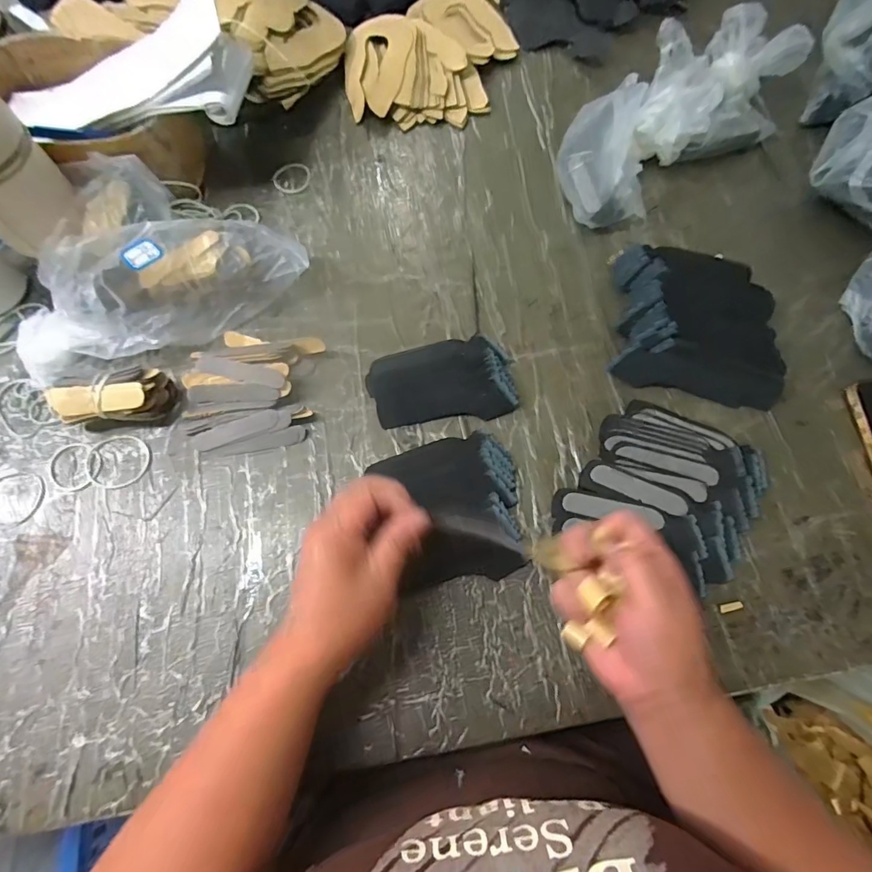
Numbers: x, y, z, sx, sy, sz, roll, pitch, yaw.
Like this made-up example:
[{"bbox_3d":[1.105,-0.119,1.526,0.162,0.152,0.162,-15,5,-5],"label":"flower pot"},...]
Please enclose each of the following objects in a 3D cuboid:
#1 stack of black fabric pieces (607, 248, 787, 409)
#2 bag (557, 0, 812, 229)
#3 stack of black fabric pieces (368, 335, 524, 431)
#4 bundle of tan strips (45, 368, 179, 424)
[{"bbox_3d":[0.244,-0.112,0.434,0.140,0.034,0.151,8,71,3],"label":"stack of black fabric pieces"},{"bbox_3d":[0.244,-0.341,0.492,0.281,0.082,0.140,-35,74,-11],"label":"bag"},{"bbox_3d":[0.005,-0.053,0.425,0.130,0.021,0.078,-6,71,-2],"label":"stack of black fabric pieces"},{"bbox_3d":[-0.285,-0.033,0.406,0.094,0.039,0.043,-5,71,-2],"label":"bundle of tan strips"}]

